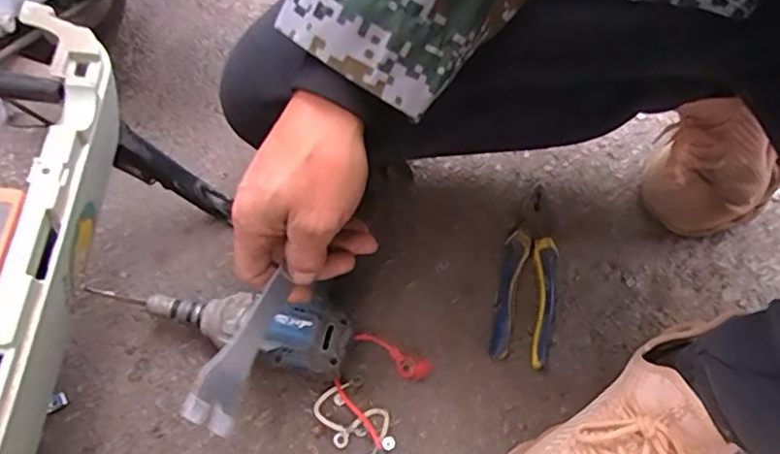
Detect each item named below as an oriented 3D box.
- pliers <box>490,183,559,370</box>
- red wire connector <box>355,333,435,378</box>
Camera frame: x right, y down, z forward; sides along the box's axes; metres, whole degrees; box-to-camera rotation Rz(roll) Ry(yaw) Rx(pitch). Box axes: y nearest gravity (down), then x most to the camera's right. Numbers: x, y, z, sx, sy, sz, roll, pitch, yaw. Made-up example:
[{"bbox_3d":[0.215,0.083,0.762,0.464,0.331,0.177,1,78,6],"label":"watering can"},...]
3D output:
[{"bbox_3d":[0.137,0.042,0.572,0.055,0.020,0.189,11,62,5],"label":"pliers"},{"bbox_3d":[0.001,0.113,0.526,0.076,0.020,0.019,29,64,14],"label":"red wire connector"}]

